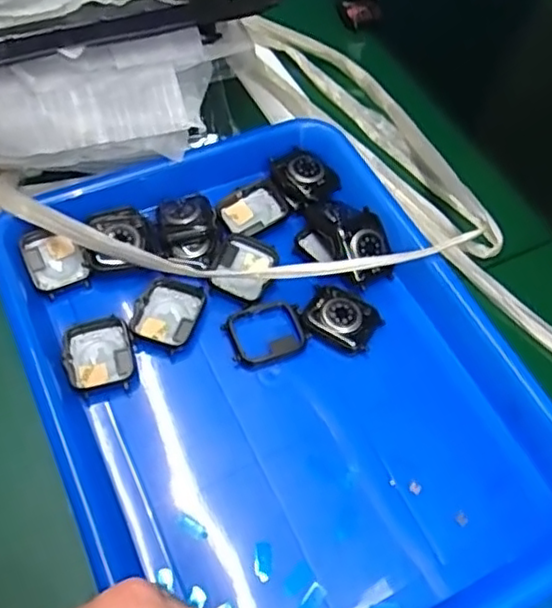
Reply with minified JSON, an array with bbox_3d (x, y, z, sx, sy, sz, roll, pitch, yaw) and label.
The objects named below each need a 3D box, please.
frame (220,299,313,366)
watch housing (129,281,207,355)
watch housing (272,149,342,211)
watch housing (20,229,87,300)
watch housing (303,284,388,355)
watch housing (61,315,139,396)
[{"bbox_3d":[-0.006,0.016,0.386,0.048,0.006,0.036,-16,61,-14],"label":"frame"},{"bbox_3d":[-0.065,0.006,0.388,0.039,0.006,0.044,17,59,6],"label":"watch housing"},{"bbox_3d":[0.020,-0.090,0.450,0.037,0.016,0.043,-29,65,-20],"label":"watch housing"},{"bbox_3d":[-0.140,-0.028,0.404,0.033,0.010,0.042,-27,64,-19],"label":"watch housing"},{"bbox_3d":[0.041,0.008,0.395,0.044,0.011,0.037,28,61,12],"label":"watch housing"},{"bbox_3d":[-0.102,0.030,0.371,0.039,0.006,0.043,-17,62,-14],"label":"watch housing"}]

